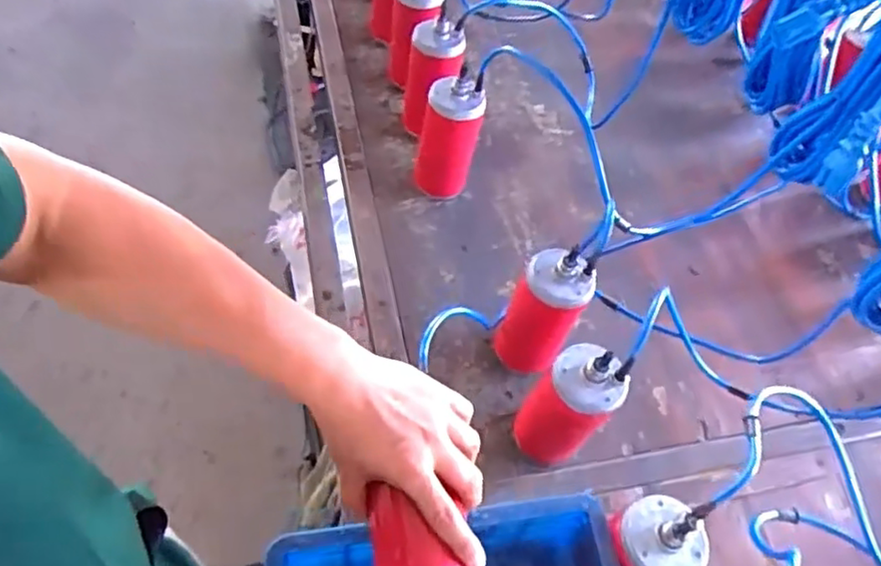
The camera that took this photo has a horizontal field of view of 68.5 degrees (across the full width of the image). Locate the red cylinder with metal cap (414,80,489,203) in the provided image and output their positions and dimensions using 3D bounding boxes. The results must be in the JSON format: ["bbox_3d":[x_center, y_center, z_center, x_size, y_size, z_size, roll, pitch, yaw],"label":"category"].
[{"bbox_3d":[0.011,-0.195,0.917,0.082,0.195,0.063,7,55,-4],"label":"red cylinder with metal cap"}]

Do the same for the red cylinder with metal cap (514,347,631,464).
[{"bbox_3d":[0.138,0.138,0.708,0.084,0.204,0.078,4,56,-6],"label":"red cylinder with metal cap"}]

